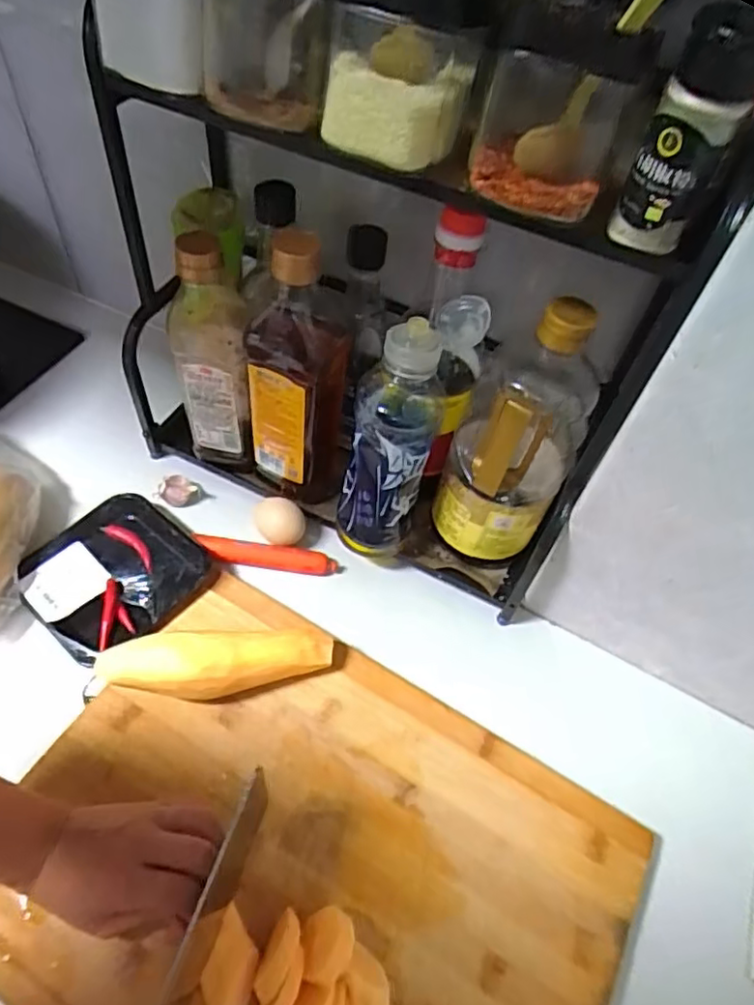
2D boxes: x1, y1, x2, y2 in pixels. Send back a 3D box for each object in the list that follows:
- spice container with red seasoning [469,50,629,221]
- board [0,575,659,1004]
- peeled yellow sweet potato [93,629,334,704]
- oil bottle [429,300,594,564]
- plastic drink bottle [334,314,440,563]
[{"bbox_3d":[0.090,-0.195,0.333,0.070,0.059,0.058,18,57,7],"label":"spice container with red seasoning"},{"bbox_3d":[-0.050,0.268,0.427,0.404,0.021,0.328,29,56,14],"label":"board"},{"bbox_3d":[-0.126,0.128,0.490,0.178,0.048,0.046,-3,57,-7],"label":"peeled yellow sweet potato"},{"bbox_3d":[0.114,-0.062,0.508,0.087,0.235,0.109,19,54,6],"label":"oil bottle"},{"bbox_3d":[0.010,-0.046,0.512,0.066,0.204,0.084,14,57,4],"label":"plastic drink bottle"}]

